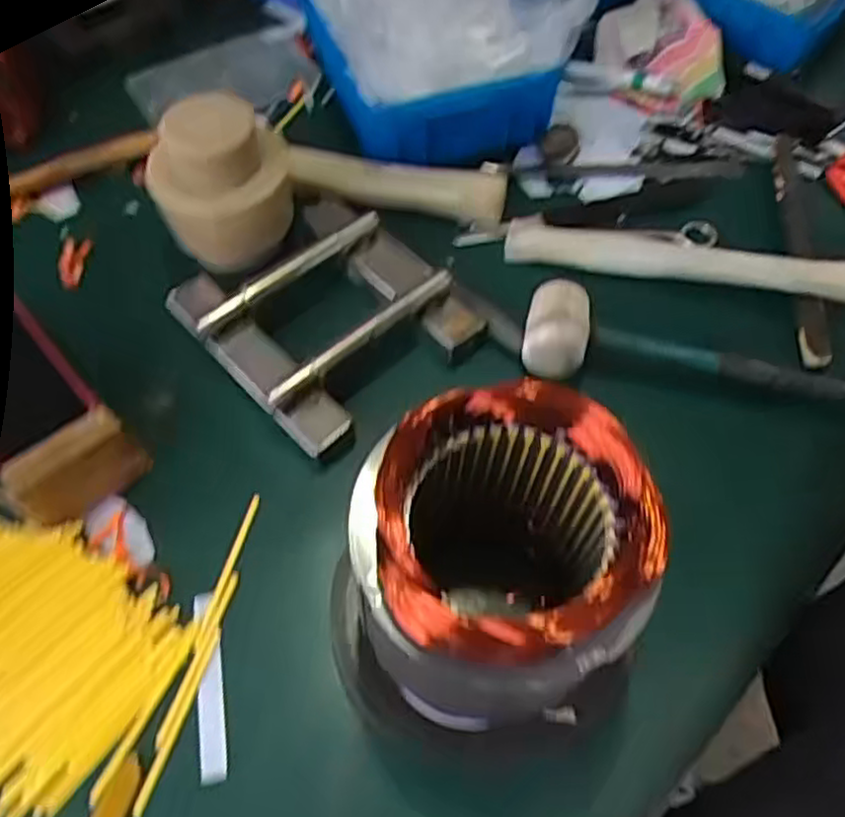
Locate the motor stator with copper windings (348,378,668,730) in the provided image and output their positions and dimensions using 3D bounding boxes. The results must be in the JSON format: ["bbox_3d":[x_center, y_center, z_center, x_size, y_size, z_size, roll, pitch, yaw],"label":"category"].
[{"bbox_3d":[0.038,0.083,0.399,0.139,0.147,0.141,1,56,-1],"label":"motor stator with copper windings"}]

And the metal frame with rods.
[{"bbox_3d":[-0.083,-0.086,0.594,0.186,0.052,0.214,-37,65,-23],"label":"metal frame with rods"}]

